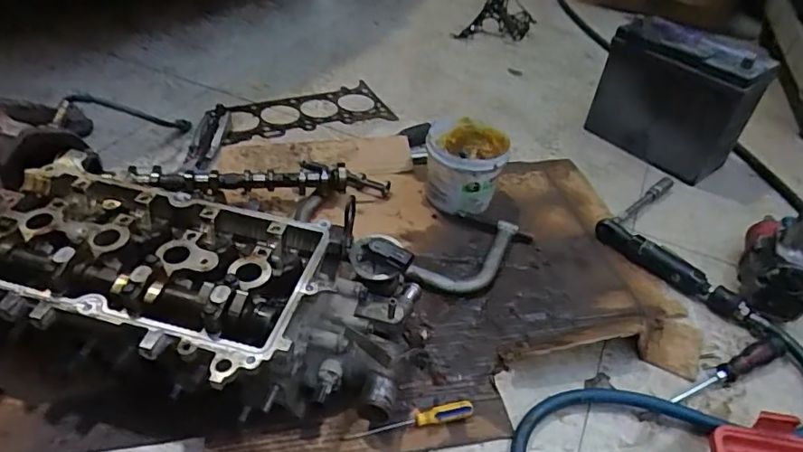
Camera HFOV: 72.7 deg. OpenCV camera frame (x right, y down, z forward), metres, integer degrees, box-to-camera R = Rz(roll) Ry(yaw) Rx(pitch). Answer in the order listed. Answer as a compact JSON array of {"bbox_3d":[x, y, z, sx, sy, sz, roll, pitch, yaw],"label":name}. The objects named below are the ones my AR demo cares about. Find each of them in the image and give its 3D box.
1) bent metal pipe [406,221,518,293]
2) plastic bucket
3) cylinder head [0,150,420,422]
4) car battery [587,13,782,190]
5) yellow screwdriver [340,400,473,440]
[{"bbox_3d":[0.102,0.048,0.733,0.185,0.019,0.069,-25,49,-32],"label":"bent metal pipe"},{"bbox_3d":[0.090,-0.092,0.833,0.122,0.107,0.146,8,40,2],"label":"plastic bucket"},{"bbox_3d":[-0.227,0.071,0.558,0.462,0.145,0.198,11,40,6],"label":"cylinder head"},{"bbox_3d":[0.491,-0.236,0.998,0.152,0.207,0.251,-30,51,-35],"label":"car battery"},{"bbox_3d":[0.008,0.197,0.543,0.132,0.012,0.015,-9,42,-17],"label":"yellow screwdriver"}]

